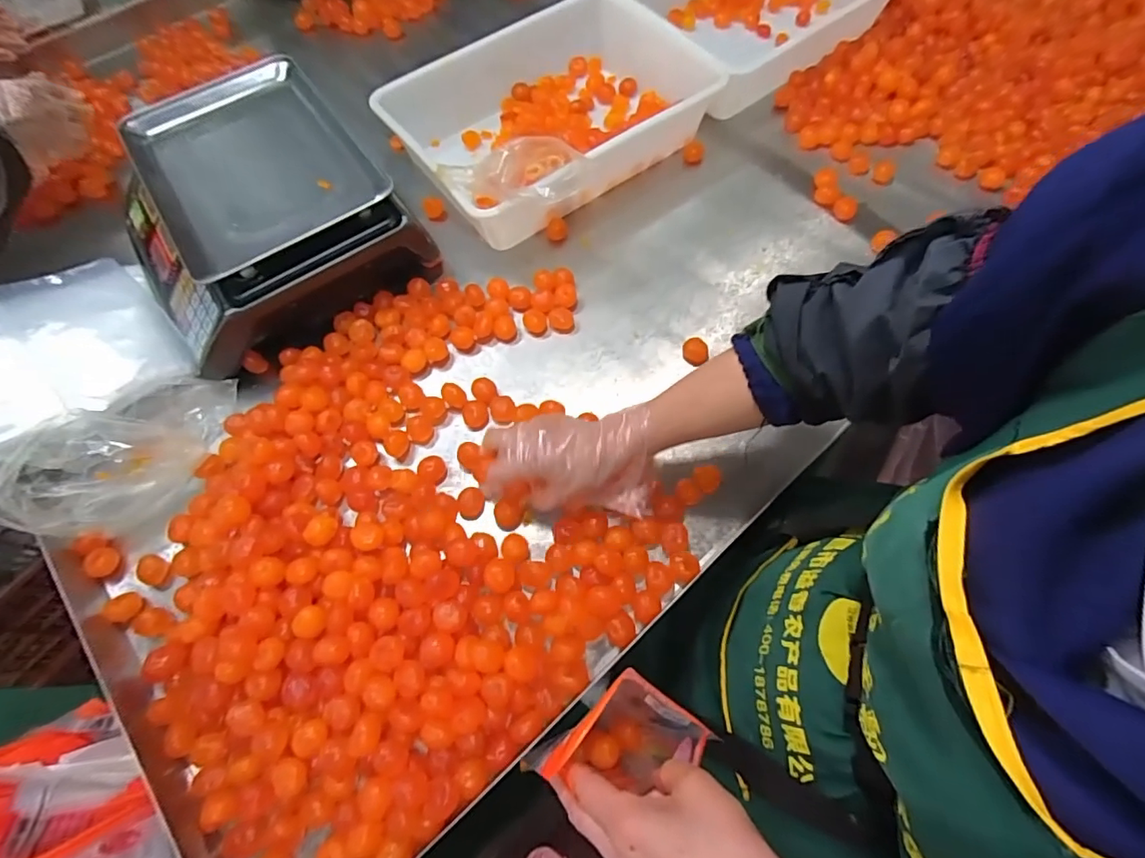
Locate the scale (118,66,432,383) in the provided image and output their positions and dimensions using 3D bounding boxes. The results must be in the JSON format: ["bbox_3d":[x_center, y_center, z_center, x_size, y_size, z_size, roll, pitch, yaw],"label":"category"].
[{"bbox_3d":[-0.408,-0.272,0.662,0.311,0.131,0.338,-38,70,-14],"label":"scale"}]

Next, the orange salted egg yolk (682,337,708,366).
[{"bbox_3d":[0.150,-0.094,0.635,0.030,0.023,0.032,-1,66,2],"label":"orange salted egg yolk"}]

